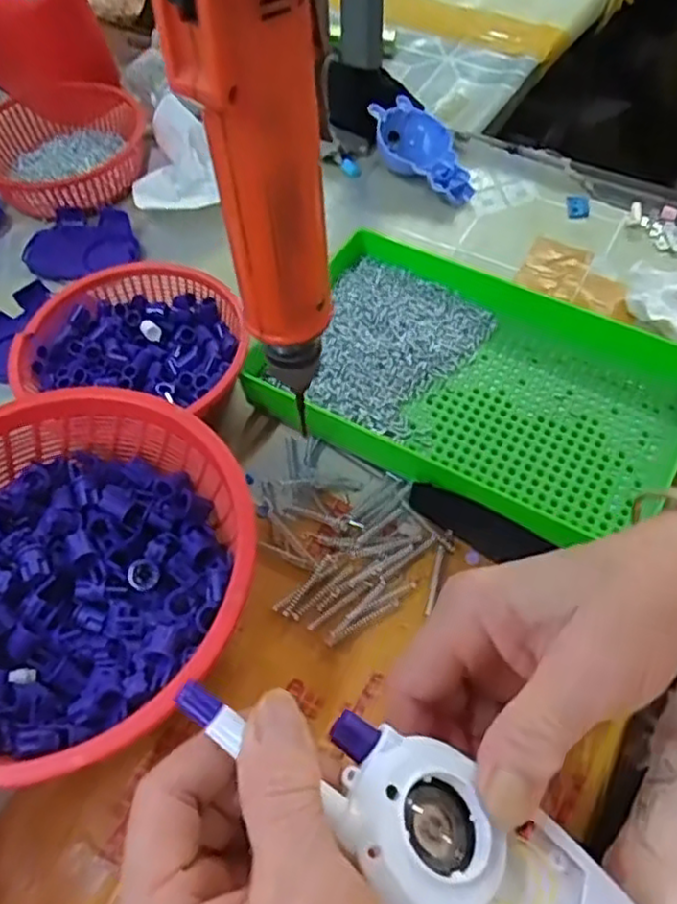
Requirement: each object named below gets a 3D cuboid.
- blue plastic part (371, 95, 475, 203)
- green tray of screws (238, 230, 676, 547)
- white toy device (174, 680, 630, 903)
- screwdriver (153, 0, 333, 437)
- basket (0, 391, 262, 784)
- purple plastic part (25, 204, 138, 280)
[{"bbox_3d":[0.065,-0.233,0.554,0.055,0.033,0.100,-32,74,-17],"label":"blue plastic part"},{"bbox_3d":[0.079,-0.040,0.417,0.244,0.036,0.149,24,59,18],"label":"green tray of screws"},{"bbox_3d":[0.020,0.125,0.215,0.161,0.026,0.061,32,40,-4],"label":"white toy device"},{"bbox_3d":[-0.021,-0.088,0.213,0.037,0.181,0.034,8,56,7],"label":"screwdriver"},{"bbox_3d":[-0.127,0.063,0.335,0.173,0.075,0.173,31,62,21],"label":"basket"},{"bbox_3d":[-0.195,-0.160,0.527,0.082,0.014,0.067,-12,56,-6],"label":"purple plastic part"}]

